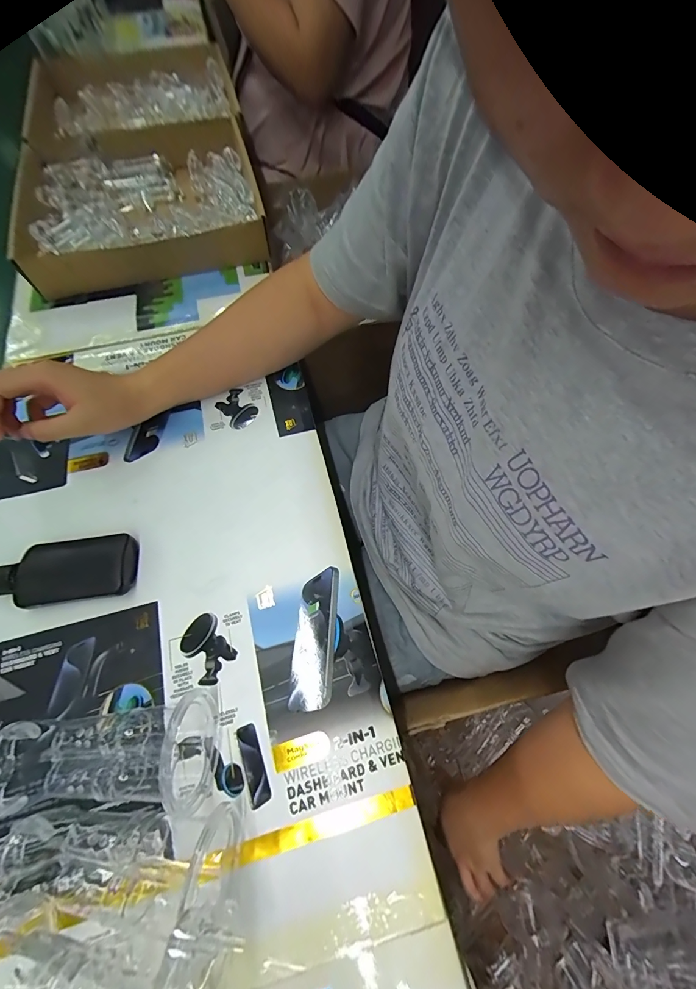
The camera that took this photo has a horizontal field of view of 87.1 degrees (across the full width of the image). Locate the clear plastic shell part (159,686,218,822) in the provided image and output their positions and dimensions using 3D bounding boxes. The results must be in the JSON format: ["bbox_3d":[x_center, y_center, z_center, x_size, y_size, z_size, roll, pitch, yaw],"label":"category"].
[{"bbox_3d":[-0.116,0.187,0.271,0.031,0.026,0.075,-4,67,-1],"label":"clear plastic shell part"}]

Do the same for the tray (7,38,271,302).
[{"bbox_3d":[-0.309,-0.494,0.552,0.319,0.070,0.503,-13,67,-5],"label":"tray"}]

